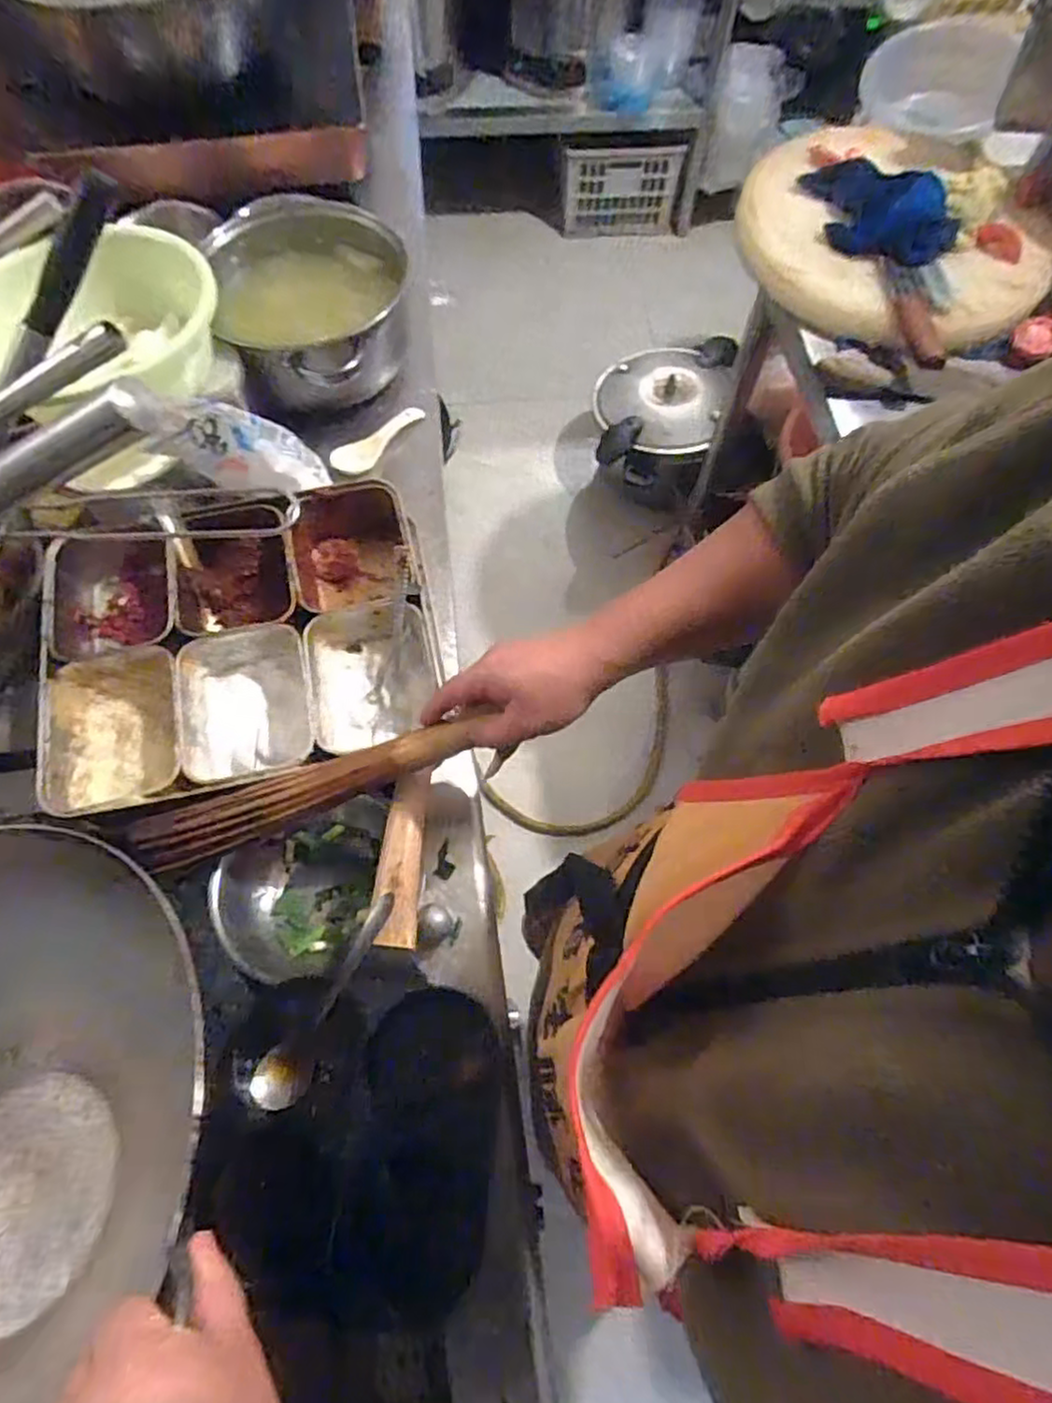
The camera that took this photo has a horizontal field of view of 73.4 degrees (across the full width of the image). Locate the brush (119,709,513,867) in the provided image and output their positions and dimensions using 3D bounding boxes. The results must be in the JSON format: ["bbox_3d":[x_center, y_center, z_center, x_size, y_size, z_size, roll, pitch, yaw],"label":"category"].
[{"bbox_3d":[-0.165,0.064,0.538,0.288,0.027,0.044,-19,68,7],"label":"brush"}]

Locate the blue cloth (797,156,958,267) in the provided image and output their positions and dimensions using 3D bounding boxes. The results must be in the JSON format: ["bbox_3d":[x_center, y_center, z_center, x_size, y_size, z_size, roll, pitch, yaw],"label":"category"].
[{"bbox_3d":[0.457,-0.648,0.920,0.158,0.039,0.199,-9,67,-5],"label":"blue cloth"}]

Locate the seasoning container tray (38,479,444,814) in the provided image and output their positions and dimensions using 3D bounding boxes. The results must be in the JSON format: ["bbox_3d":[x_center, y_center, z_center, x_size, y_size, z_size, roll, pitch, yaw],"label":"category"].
[{"bbox_3d":[-0.254,-0.049,0.648,0.331,0.072,0.284,-14,68,-7],"label":"seasoning container tray"}]

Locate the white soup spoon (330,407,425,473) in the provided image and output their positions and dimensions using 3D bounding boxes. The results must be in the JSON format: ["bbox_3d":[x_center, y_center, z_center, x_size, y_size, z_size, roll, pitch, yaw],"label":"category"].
[{"bbox_3d":[-0.158,-0.291,0.781,0.034,0.026,0.130,39,71,14],"label":"white soup spoon"}]

